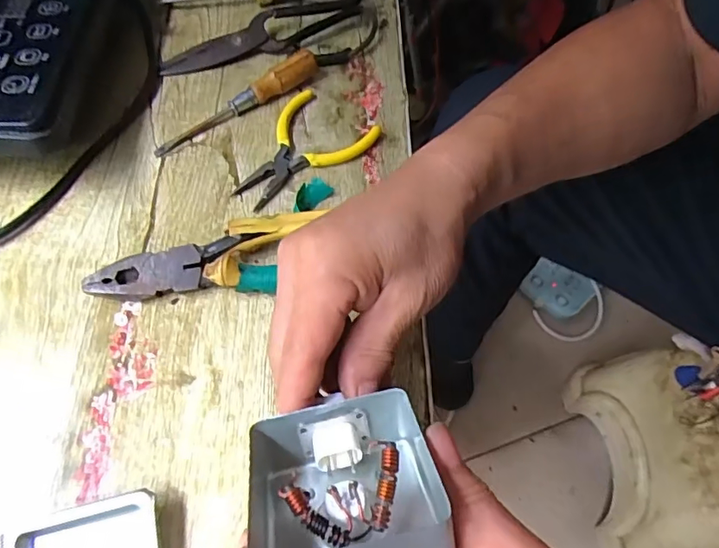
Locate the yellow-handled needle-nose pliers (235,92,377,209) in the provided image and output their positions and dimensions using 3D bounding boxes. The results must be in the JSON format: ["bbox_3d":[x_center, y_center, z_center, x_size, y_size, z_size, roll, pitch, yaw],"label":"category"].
[{"bbox_3d":[-0.048,-0.095,0.404,0.076,0.010,0.118,35,63,17],"label":"yellow-handled needle-nose pliers"}]

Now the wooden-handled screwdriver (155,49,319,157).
[{"bbox_3d":[-0.096,-0.139,0.418,0.149,0.026,0.019,-35,67,-22],"label":"wooden-handled screwdriver"}]

